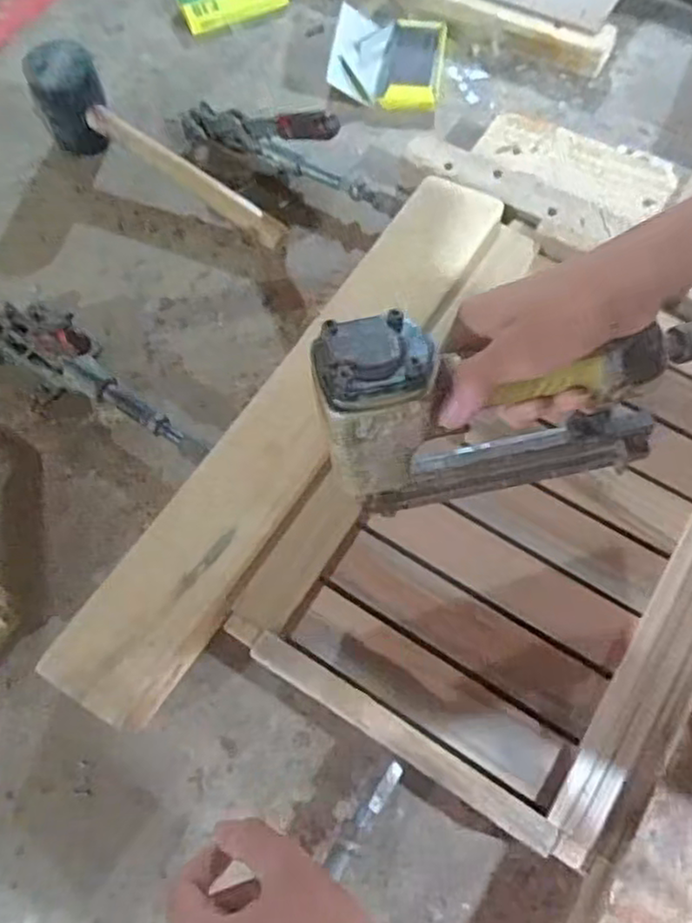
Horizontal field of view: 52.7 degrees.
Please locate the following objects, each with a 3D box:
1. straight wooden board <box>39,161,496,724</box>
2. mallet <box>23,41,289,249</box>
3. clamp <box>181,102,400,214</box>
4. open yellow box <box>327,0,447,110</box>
[{"bbox_3d":[-0.031,-0.041,0.554,0.083,0.019,0.523,31,72,15],"label":"straight wooden board"},{"bbox_3d":[-0.183,-0.298,0.694,0.297,0.094,0.064,35,73,3],"label":"mallet"},{"bbox_3d":[-0.067,-0.310,0.672,0.261,0.102,0.025,33,72,15],"label":"clamp"},{"bbox_3d":[0.046,-0.438,0.752,0.114,0.037,0.129,8,68,6],"label":"open yellow box"}]

